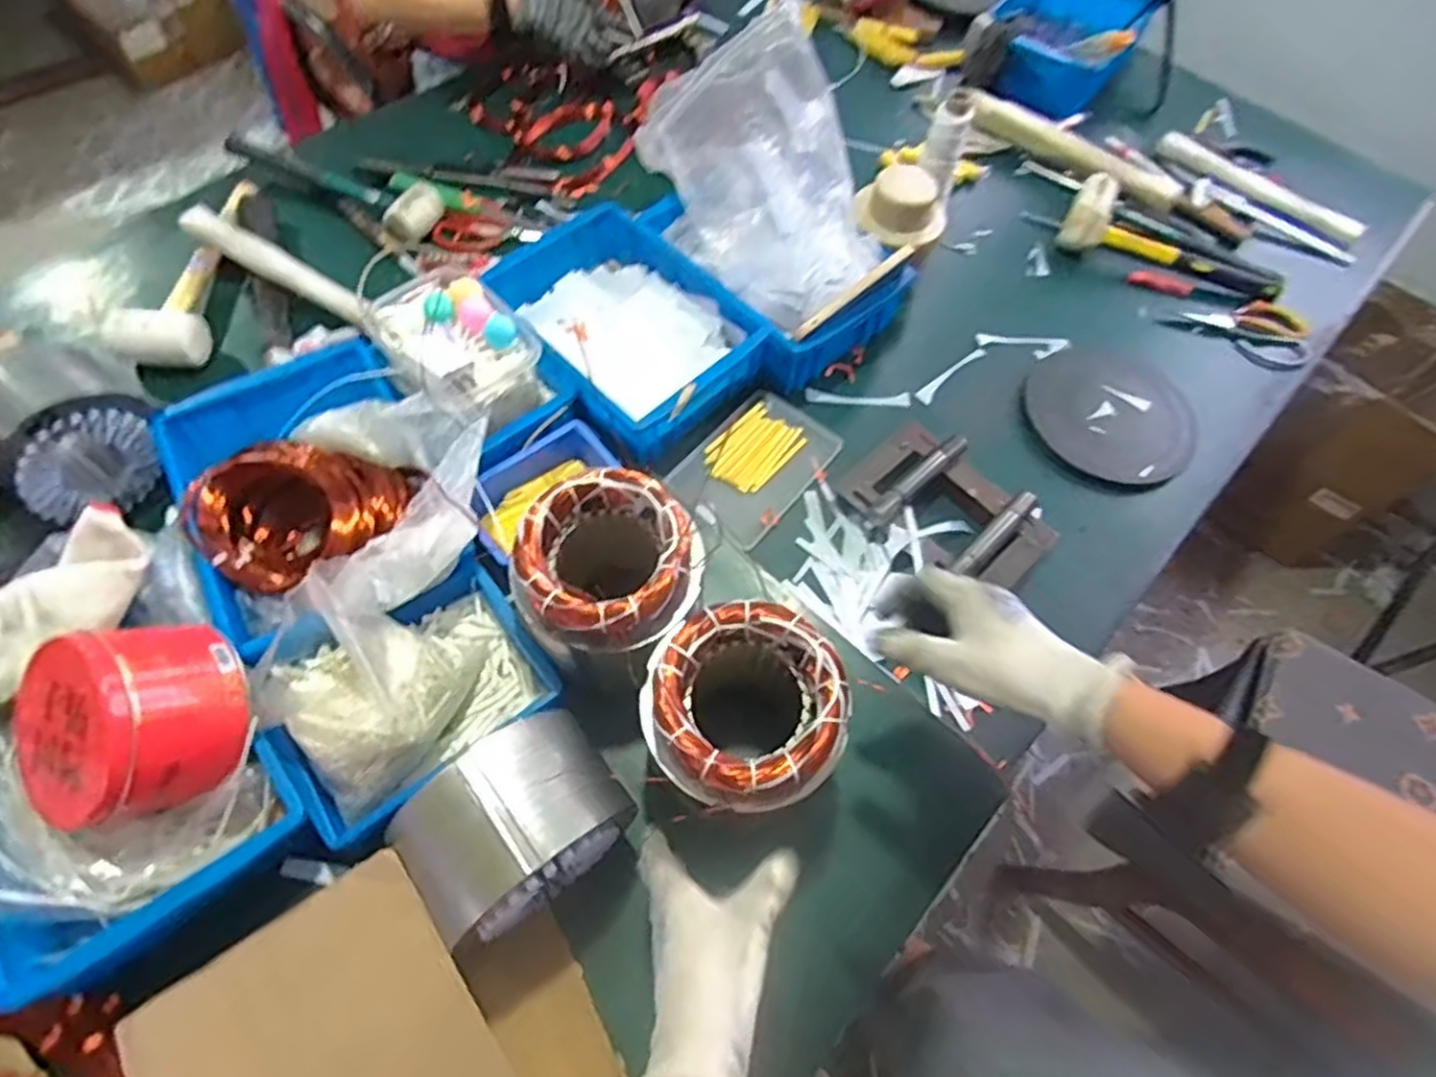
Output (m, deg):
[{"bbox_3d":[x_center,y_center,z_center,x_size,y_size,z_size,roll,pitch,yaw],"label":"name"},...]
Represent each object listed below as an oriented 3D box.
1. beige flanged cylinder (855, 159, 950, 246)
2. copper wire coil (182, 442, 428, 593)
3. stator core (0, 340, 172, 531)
[{"bbox_3d":[0.218,-0.394,0.888,0.106,0.059,0.094,21,62,7],"label":"beige flanged cylinder"},{"bbox_3d":[-0.363,-0.020,0.669,0.157,0.079,0.159,2,61,-3],"label":"copper wire coil"},{"bbox_3d":[-0.606,-0.096,0.693,0.136,0.123,0.145,36,65,15],"label":"stator core"}]

